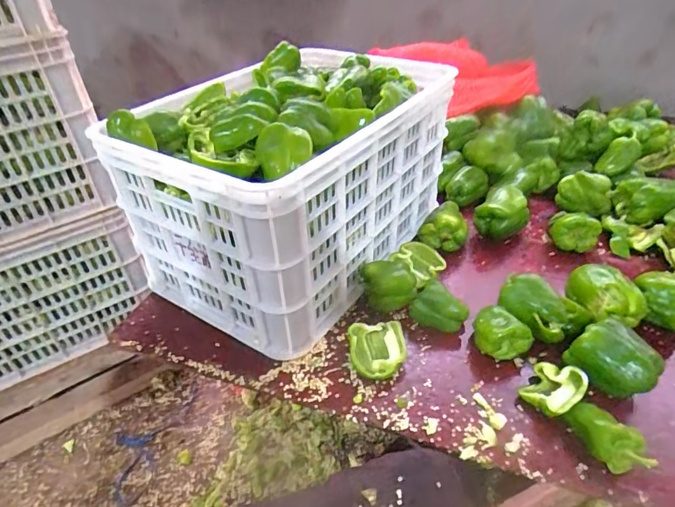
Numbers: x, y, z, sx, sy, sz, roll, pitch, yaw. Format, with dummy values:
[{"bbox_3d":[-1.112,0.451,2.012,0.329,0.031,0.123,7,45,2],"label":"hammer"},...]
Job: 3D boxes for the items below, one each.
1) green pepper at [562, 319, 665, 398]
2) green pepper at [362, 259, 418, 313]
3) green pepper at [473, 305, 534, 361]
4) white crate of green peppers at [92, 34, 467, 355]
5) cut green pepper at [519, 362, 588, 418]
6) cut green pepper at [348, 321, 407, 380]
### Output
[{"bbox_3d":[0.350,0.141,0.567,0.070,0.081,0.099,-31,46,-31],"label":"green pepper"},{"bbox_3d":[0.079,0.048,0.695,0.079,0.056,0.071,-9,39,-8],"label":"green pepper"},{"bbox_3d":[0.230,0.116,0.623,0.079,0.058,0.059,9,40,15],"label":"green pepper"},{"bbox_3d":[-0.066,-0.131,0.743,0.338,0.316,0.462,20,44,26],"label":"white crate of green peppers"},{"bbox_3d":[0.274,0.173,0.560,0.076,0.037,0.064,-33,47,-32],"label":"cut green pepper"},{"bbox_3d":[0.057,0.136,0.621,0.078,0.032,0.089,-4,39,-2],"label":"cut green pepper"}]

